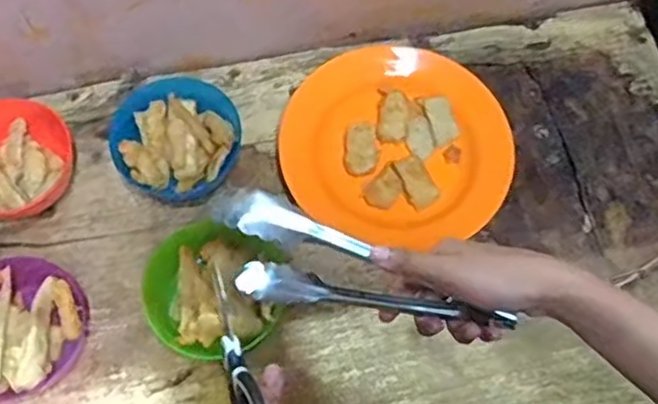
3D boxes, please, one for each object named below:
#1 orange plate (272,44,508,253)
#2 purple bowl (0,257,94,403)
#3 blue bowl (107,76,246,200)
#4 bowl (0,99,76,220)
[{"bbox_3d":[0.066,-0.055,0.662,0.207,0.036,0.190,1,69,-2],"label":"orange plate"},{"bbox_3d":[-0.260,0.104,0.580,0.104,0.044,0.115,43,73,13],"label":"purple bowl"},{"bbox_3d":[-0.141,-0.059,0.655,0.115,0.042,0.107,-15,70,-8],"label":"blue bowl"},{"bbox_3d":[-0.283,-0.037,0.634,0.093,0.057,0.109,36,72,11],"label":"bowl"}]

